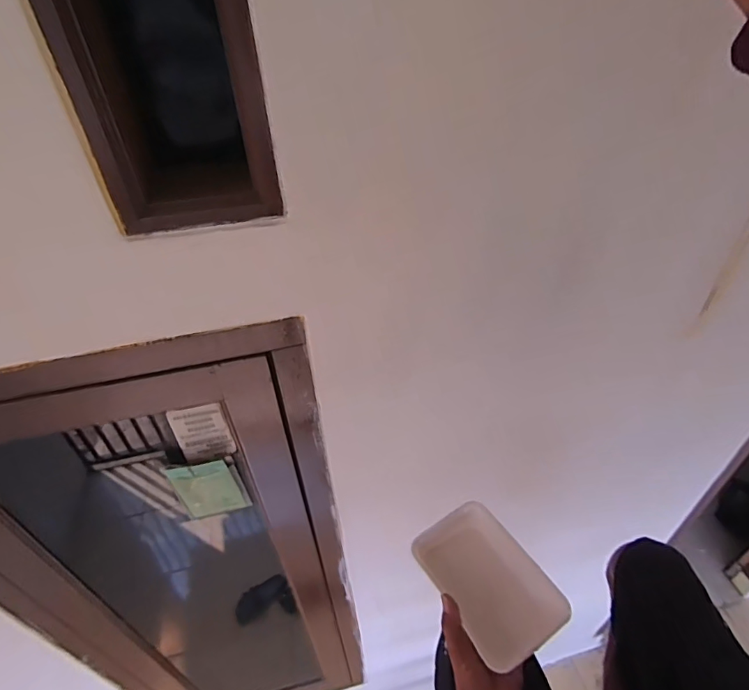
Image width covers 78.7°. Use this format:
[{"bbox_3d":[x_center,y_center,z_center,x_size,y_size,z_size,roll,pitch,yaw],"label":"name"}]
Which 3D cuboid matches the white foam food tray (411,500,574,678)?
[{"bbox_3d":[0.132,0.281,0.542,0.110,0.034,0.168,-23,45,-22],"label":"white foam food tray"}]

